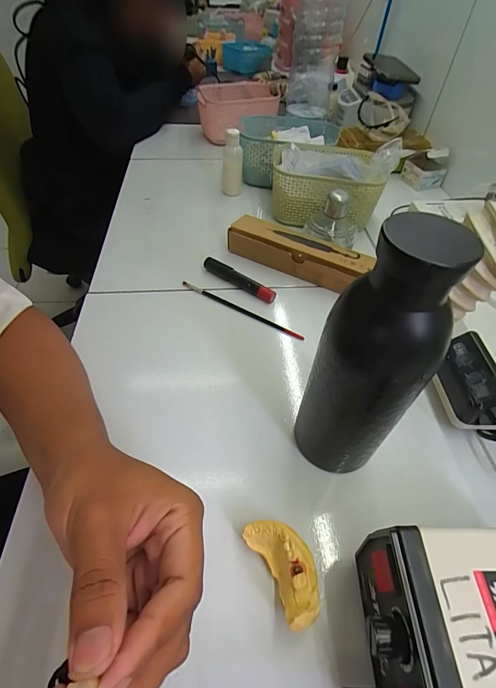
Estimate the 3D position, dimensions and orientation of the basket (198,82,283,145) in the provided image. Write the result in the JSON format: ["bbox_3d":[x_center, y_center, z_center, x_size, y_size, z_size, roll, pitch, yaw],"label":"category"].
[{"bbox_3d":[-0.020,-0.507,0.768,0.179,0.090,0.179,-3,50,-5],"label":"basket"}]

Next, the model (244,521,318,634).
[{"bbox_3d":[0.027,0.152,0.239,0.034,0.031,0.066,-23,55,-21],"label":"model"}]

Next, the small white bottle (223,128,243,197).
[{"bbox_3d":[-0.027,-0.300,0.576,0.036,0.098,0.038,-3,50,-5],"label":"small white bottle"}]

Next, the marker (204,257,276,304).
[{"bbox_3d":[-0.012,-0.084,0.446,0.106,0.017,0.016,32,55,22],"label":"marker"}]

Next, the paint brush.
[{"bbox_3d":[-0.010,-0.044,0.418,0.167,0.010,0.009,27,54,18],"label":"paint brush"}]

